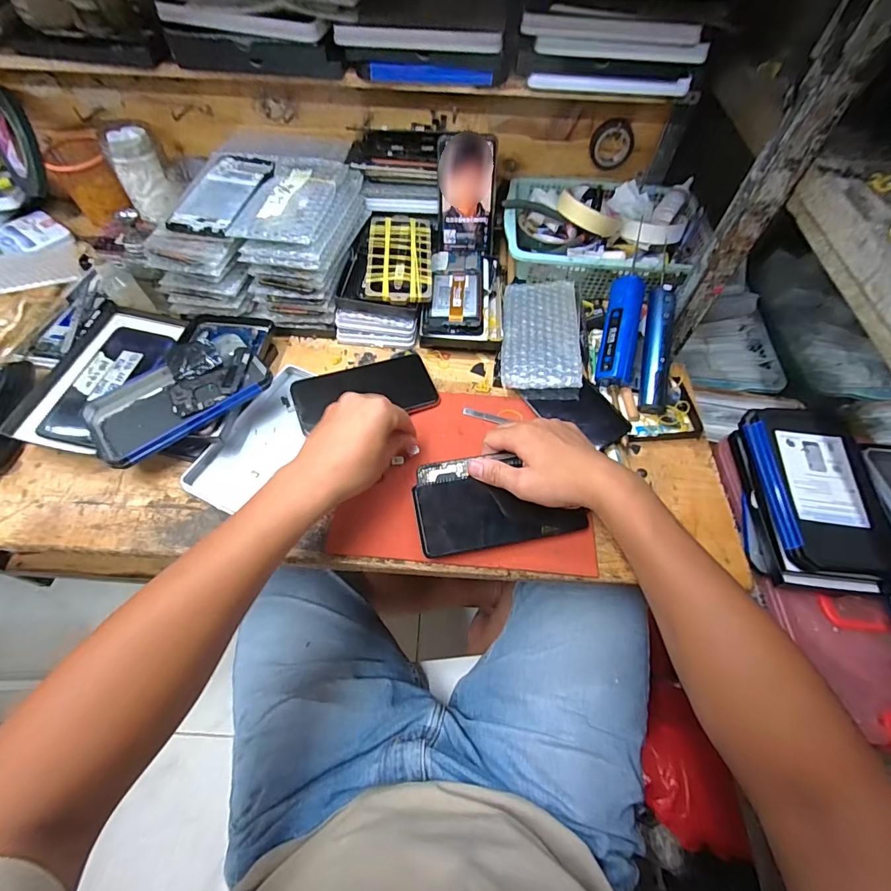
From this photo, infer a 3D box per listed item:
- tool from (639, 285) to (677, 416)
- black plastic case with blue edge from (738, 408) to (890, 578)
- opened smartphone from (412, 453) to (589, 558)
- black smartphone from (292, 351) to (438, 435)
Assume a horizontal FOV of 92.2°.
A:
[{"bbox_3d":[0.252,-0.113,0.505,0.032,0.027,0.153,10,81,3],"label":"tool"},{"bbox_3d":[0.381,0.041,0.442,0.099,0.035,0.174,1,59,-1],"label":"black plastic case with blue edge"},{"bbox_3d":[0.051,0.052,0.419,0.157,0.016,0.091,-8,66,-5],"label":"opened smartphone"},{"bbox_3d":[-0.093,-0.065,0.498,0.157,0.009,0.092,-16,61,-20],"label":"black smartphone"}]

